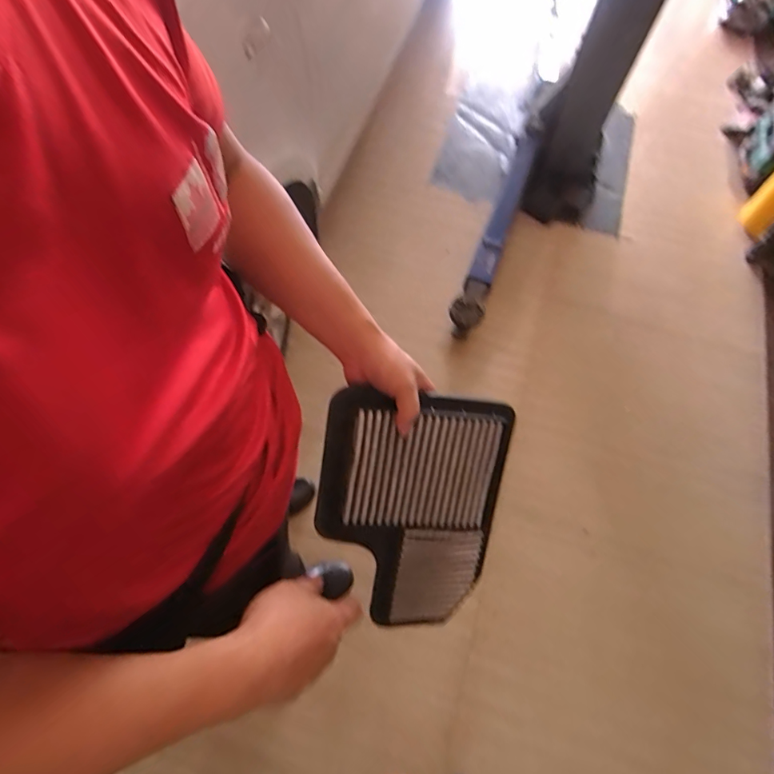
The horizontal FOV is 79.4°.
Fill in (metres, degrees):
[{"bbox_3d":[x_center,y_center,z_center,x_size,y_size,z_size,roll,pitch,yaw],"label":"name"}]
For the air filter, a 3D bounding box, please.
[{"bbox_3d":[0.028,0.150,0.562,0.216,0.029,0.289,6,103,-16],"label":"air filter"}]

